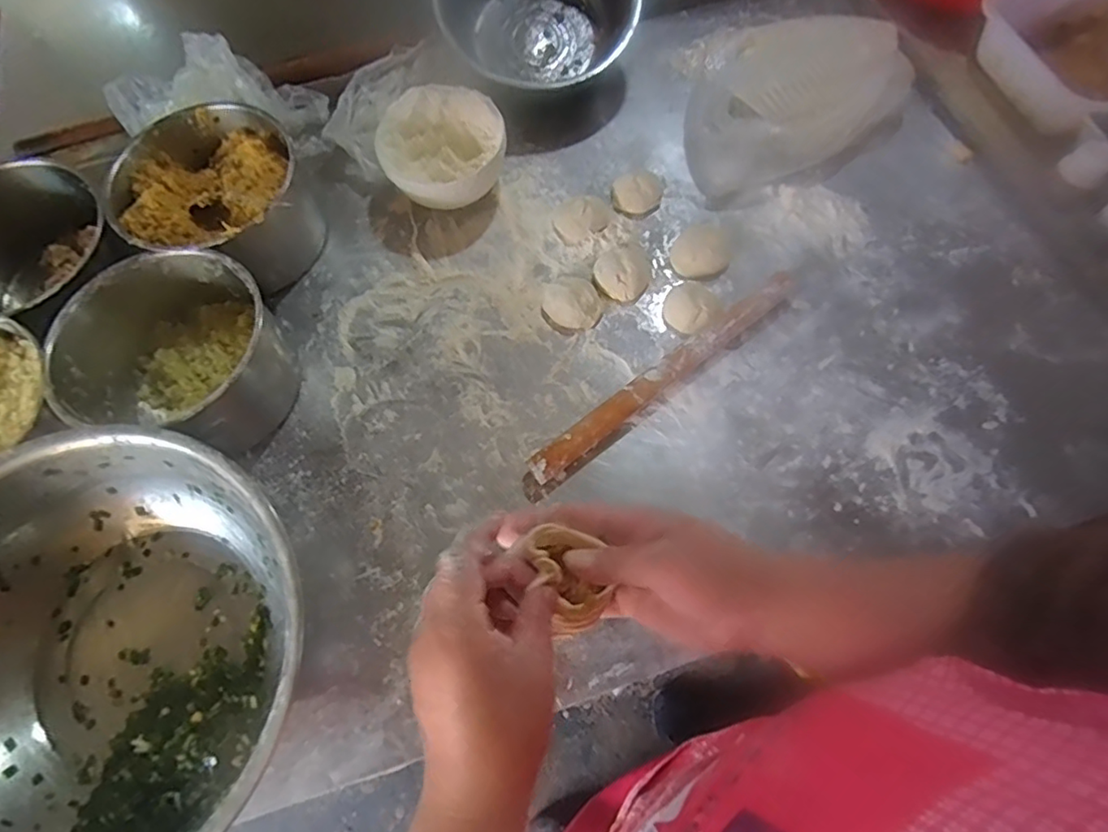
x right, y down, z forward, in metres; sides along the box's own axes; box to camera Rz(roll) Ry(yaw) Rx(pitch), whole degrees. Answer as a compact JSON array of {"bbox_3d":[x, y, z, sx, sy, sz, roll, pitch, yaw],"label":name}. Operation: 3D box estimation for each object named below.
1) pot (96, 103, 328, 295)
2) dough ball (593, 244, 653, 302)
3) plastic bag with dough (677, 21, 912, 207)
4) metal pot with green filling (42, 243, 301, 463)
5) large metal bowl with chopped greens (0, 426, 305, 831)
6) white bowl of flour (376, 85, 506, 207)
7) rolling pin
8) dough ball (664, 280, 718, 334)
[{"bbox_3d":[-0.399,-0.259,0.715,0.192,0.122,0.194,-1,67,2],"label":"pot"},{"bbox_3d":[0.086,-0.180,0.714,0.064,0.028,0.073,30,72,14],"label":"dough ball"},{"bbox_3d":[0.324,-0.438,0.792,0.334,0.063,0.216,-22,68,-7],"label":"plastic bag with dough"},{"bbox_3d":[-0.398,-0.068,0.635,0.197,0.123,0.184,-1,67,2],"label":"metal pot with green filling"},{"bbox_3d":[-0.399,0.216,0.521,0.371,0.128,0.368,-1,67,2],"label":"large metal bowl with chopped greens"},{"bbox_3d":[-0.141,-0.330,0.748,0.156,0.089,0.146,6,67,5],"label":"white bowl of flour"},{"bbox_3d":[0.125,-0.044,0.652,0.361,0.038,0.028,-36,70,-12],"label":"rolling pin"},{"bbox_3d":[0.162,-0.127,0.691,0.059,0.027,0.058,-1,67,2],"label":"dough ball"}]

